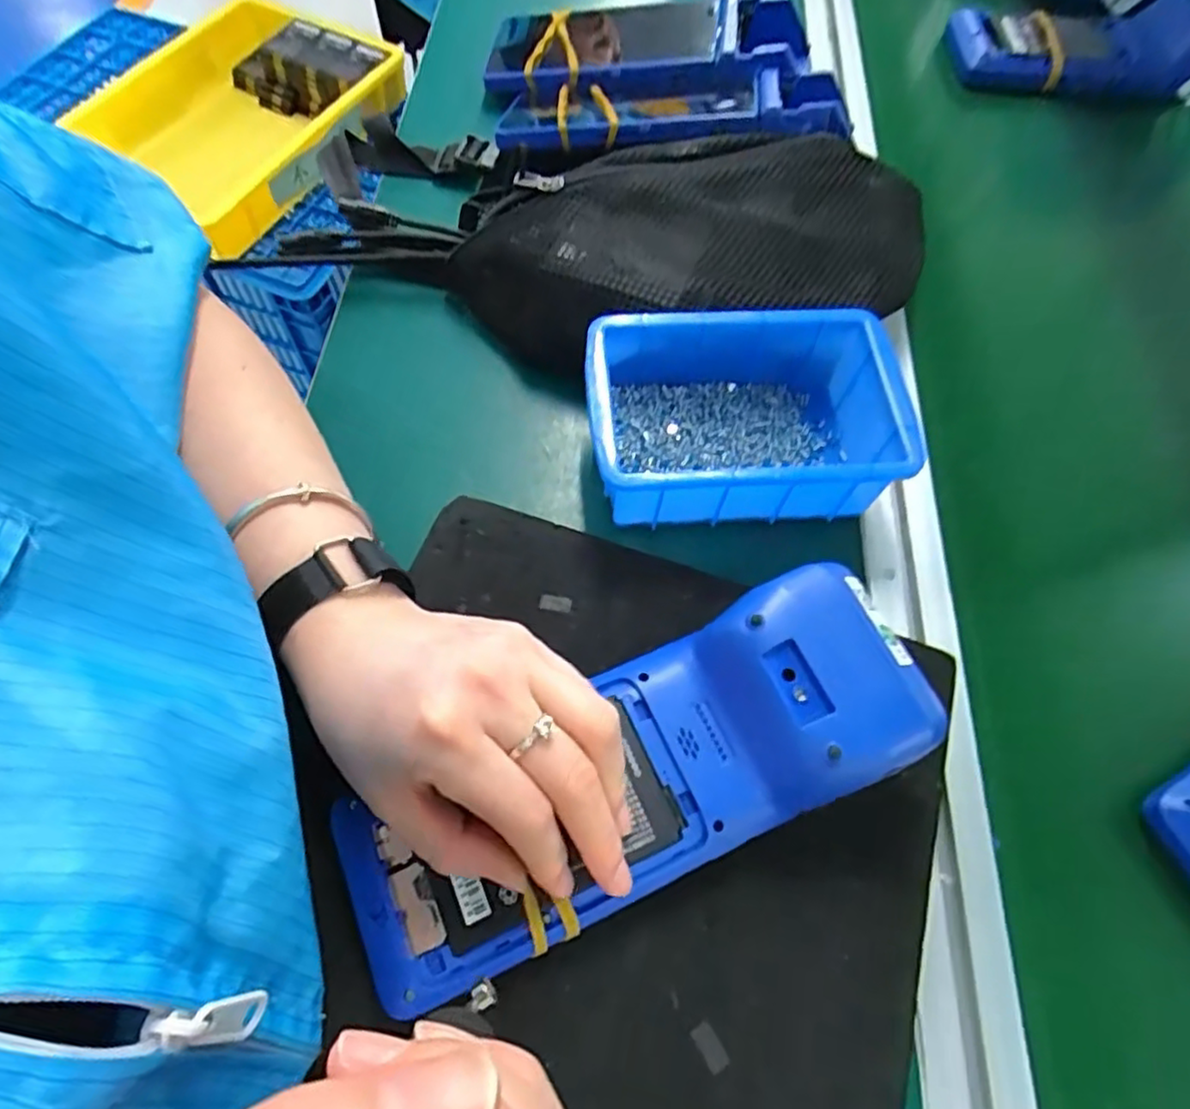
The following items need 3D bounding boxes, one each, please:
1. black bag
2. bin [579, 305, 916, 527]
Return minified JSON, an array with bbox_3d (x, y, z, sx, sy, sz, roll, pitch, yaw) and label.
[{"bbox_3d":[0.052,-0.167,0.375,0.262,0.059,0.121,-6,66,-4],"label":"black bag"},{"bbox_3d":[0.074,-0.064,0.335,0.152,0.052,0.104,-2,66,-2],"label":"bin"}]

